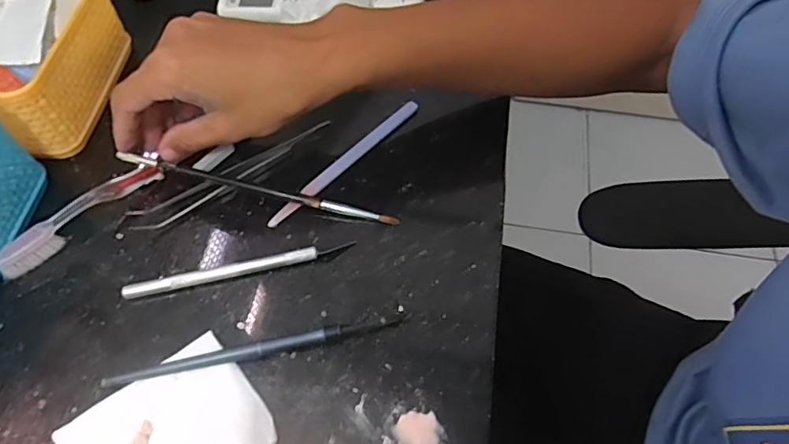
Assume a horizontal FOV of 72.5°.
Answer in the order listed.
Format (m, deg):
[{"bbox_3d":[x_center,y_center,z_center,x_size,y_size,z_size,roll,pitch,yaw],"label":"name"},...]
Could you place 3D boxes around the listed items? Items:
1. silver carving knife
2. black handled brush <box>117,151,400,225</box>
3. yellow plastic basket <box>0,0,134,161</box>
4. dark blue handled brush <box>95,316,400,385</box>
[{"bbox_3d":[-0.093,0.028,0.329,0.137,0.008,0.009,-11,58,-8],"label":"silver carving knife"},{"bbox_3d":[-0.090,-0.022,0.354,0.187,0.006,0.006,14,58,2],"label":"black handled brush"},{"bbox_3d":[-0.284,-0.116,0.388,0.135,0.064,0.135,4,58,2],"label":"yellow plastic basket"},{"bbox_3d":[-0.076,0.072,0.302,0.165,0.008,0.007,-11,58,-8],"label":"dark blue handled brush"}]

